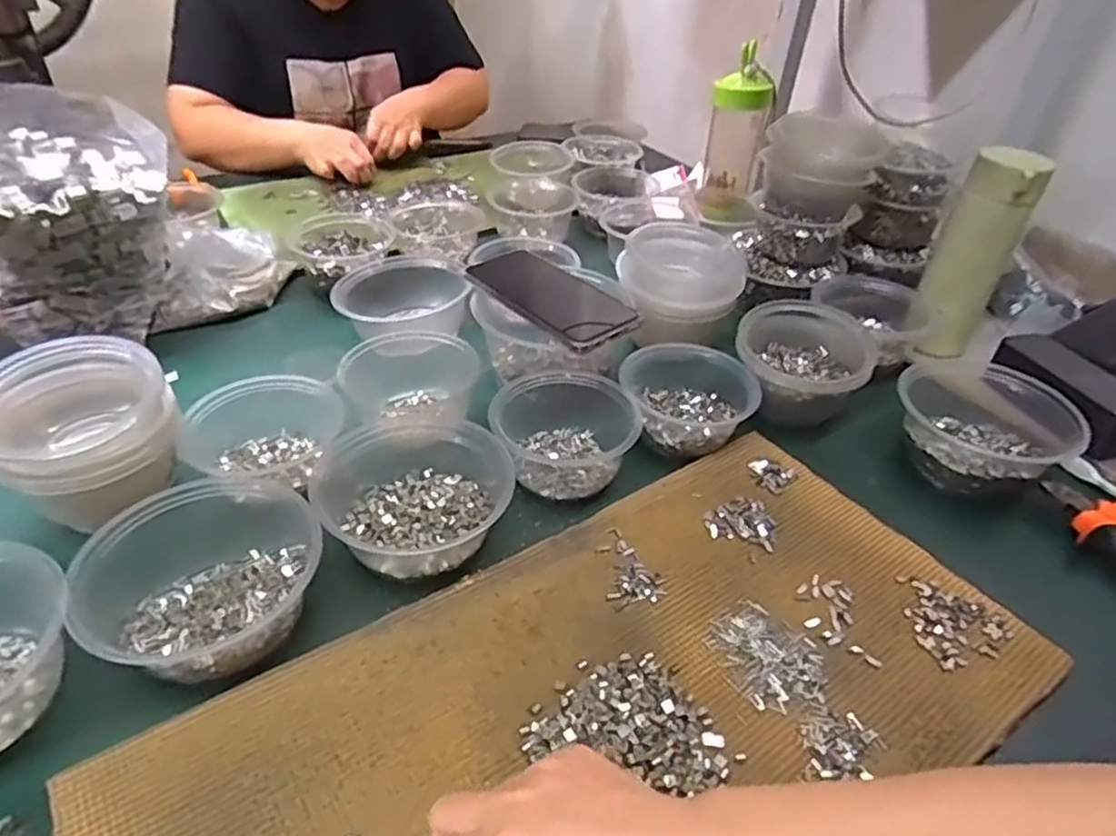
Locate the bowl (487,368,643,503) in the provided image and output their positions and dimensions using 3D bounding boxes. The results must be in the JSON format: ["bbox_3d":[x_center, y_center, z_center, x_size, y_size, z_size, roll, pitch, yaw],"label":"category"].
[{"bbox_3d":[0.005,0.003,0.558,0.114,0.052,0.115,2,40,-2],"label":"bowl"}]

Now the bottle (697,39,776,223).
[{"bbox_3d":[0.228,-0.357,0.897,0.076,0.191,0.084,10,40,7],"label":"bottle"}]

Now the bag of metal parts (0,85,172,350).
[{"bbox_3d":[-0.450,-0.187,0.652,0.154,0.179,0.170,-14,43,-20],"label":"bag of metal parts"}]

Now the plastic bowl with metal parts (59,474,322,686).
[{"bbox_3d":[-0.220,0.093,0.431,0.131,0.051,0.137,2,40,-2],"label":"plastic bowl with metal parts"}]

